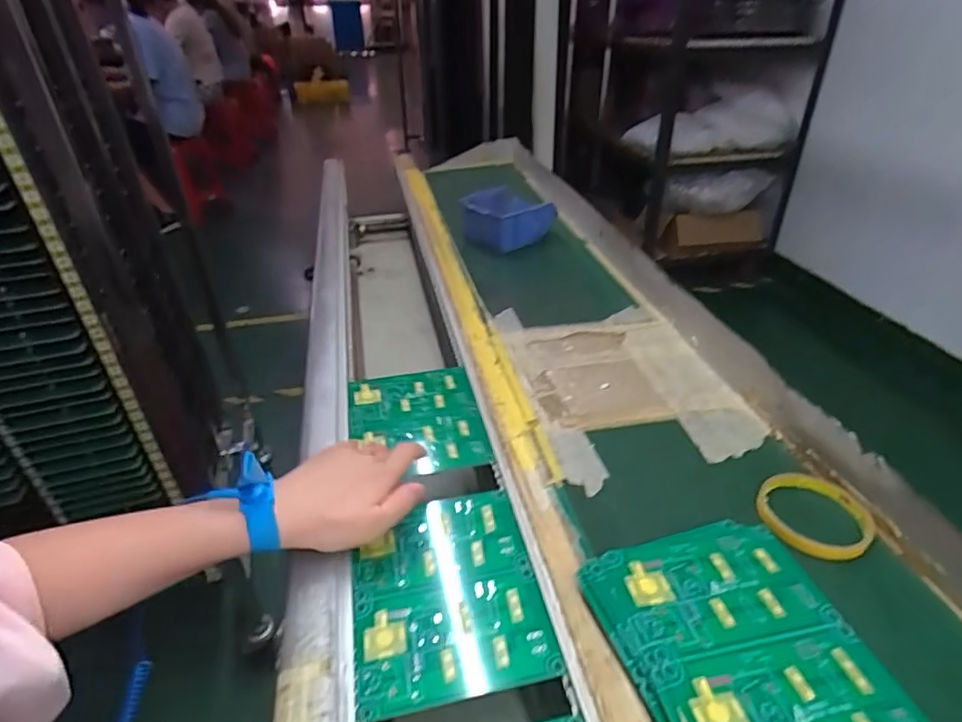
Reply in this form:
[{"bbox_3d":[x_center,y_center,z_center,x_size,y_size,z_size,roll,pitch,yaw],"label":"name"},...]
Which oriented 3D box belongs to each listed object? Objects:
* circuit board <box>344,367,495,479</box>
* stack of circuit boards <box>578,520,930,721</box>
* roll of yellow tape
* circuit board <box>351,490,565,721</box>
[{"bbox_3d":[-0.072,0.062,0.604,0.134,0.008,0.170,-7,34,-9],"label":"circuit board"},{"bbox_3d":[0.167,0.189,0.361,0.151,0.026,0.175,-10,35,-13],"label":"stack of circuit boards"},{"bbox_3d":[0.275,0.125,0.465,0.083,0.012,0.080,-1,34,1],"label":"roll of yellow tape"},{"bbox_3d":[-0.028,0.172,0.430,0.136,0.005,0.165,-7,34,-9],"label":"circuit board"}]

